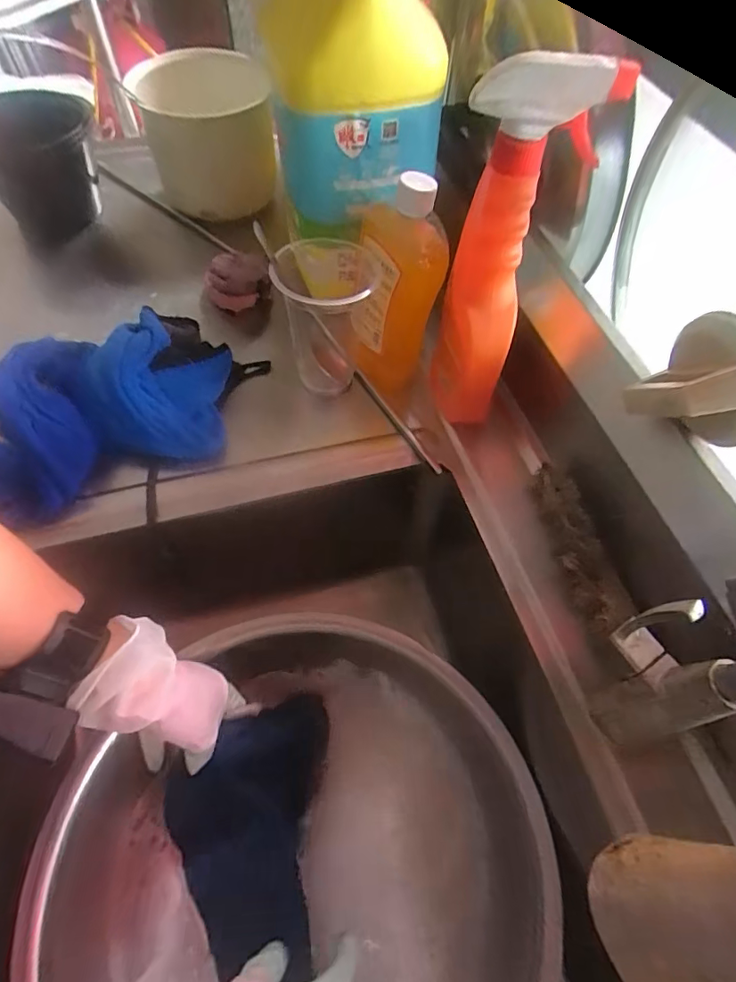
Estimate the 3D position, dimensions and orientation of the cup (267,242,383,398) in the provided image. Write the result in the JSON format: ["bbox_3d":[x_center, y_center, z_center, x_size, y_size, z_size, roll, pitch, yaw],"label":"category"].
[{"bbox_3d":[-0.037,-0.151,0.448,0.083,0.131,0.095,-5,59,-6],"label":"cup"}]

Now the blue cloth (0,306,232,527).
[{"bbox_3d":[-0.224,-0.068,0.411,0.219,0.036,0.142,-23,86,-20],"label":"blue cloth"}]

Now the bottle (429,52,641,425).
[{"bbox_3d":[0.096,-0.165,0.380,0.069,0.248,0.064,29,61,15],"label":"bottle"}]

